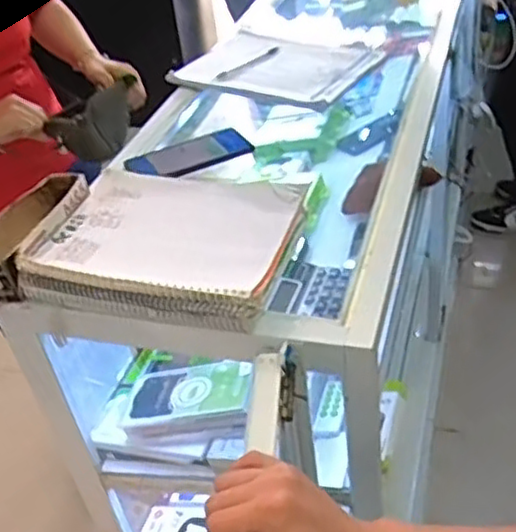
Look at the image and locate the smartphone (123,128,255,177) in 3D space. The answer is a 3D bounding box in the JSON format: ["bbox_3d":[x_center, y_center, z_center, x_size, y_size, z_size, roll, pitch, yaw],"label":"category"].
[{"bbox_3d":[-0.089,-0.147,0.929,0.161,0.016,0.069,-22,45,-17],"label":"smartphone"}]

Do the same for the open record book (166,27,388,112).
[{"bbox_3d":[0.032,-0.320,1.110,0.296,0.027,0.218,17,44,29],"label":"open record book"}]

